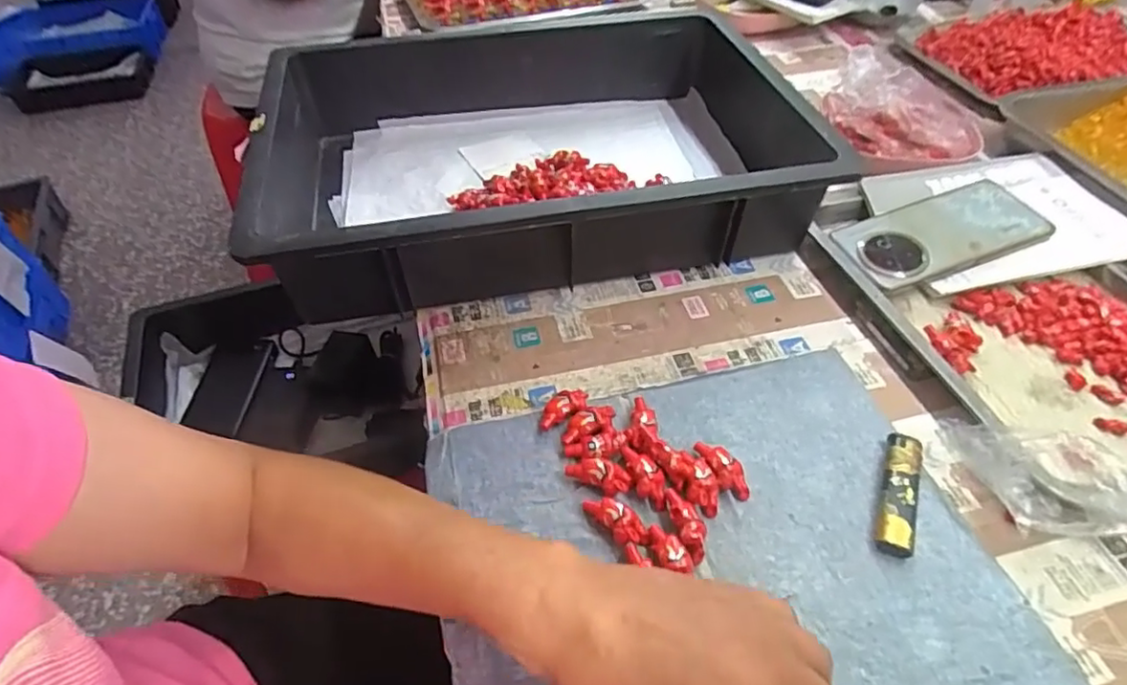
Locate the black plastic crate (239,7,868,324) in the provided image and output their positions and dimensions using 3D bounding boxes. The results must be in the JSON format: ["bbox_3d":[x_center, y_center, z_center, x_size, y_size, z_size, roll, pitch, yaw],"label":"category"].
[{"bbox_3d":[-0.017,-0.186,0.565,0.469,0.099,0.352,-9,48,-7],"label":"black plastic crate"}]

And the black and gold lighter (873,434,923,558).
[{"bbox_3d":[0.200,0.089,0.364,0.019,0.014,0.077,18,51,17],"label":"black and gold lighter"}]

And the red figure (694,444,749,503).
[{"bbox_3d":[0.097,0.077,0.372,0.017,0.014,0.040,-15,49,-12],"label":"red figure"}]

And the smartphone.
[{"bbox_3d":[0.308,-0.090,0.499,0.162,0.010,0.074,-17,55,-7],"label":"smartphone"}]

